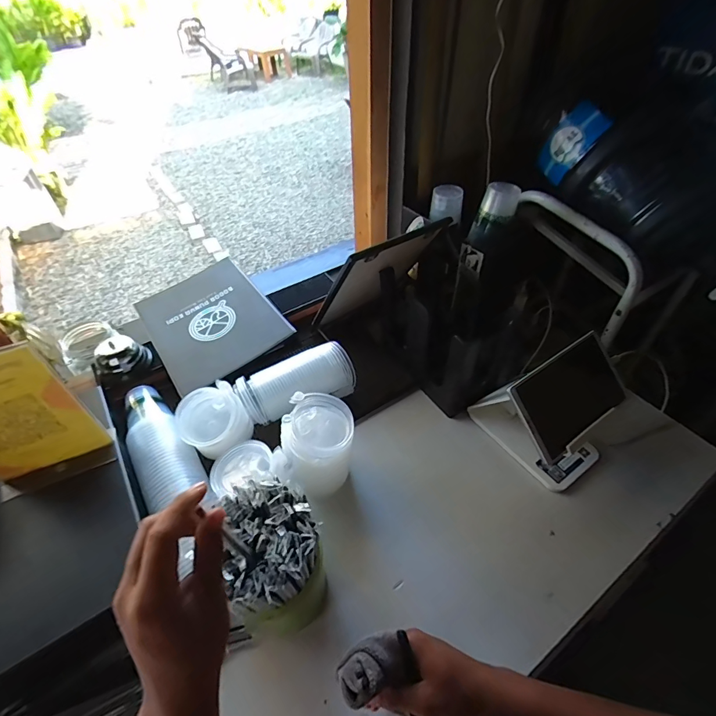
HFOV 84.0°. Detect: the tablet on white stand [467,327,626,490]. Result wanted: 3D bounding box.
[{"bbox_3d":[0.311,0.070,0.637,0.200,0.173,0.185,-29,53,-23],"label":"tablet on white stand"}]

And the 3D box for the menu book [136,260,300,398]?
[{"bbox_3d":[-0.303,-0.082,0.811,0.230,0.013,0.301,-34,57,-16],"label":"menu book"}]

